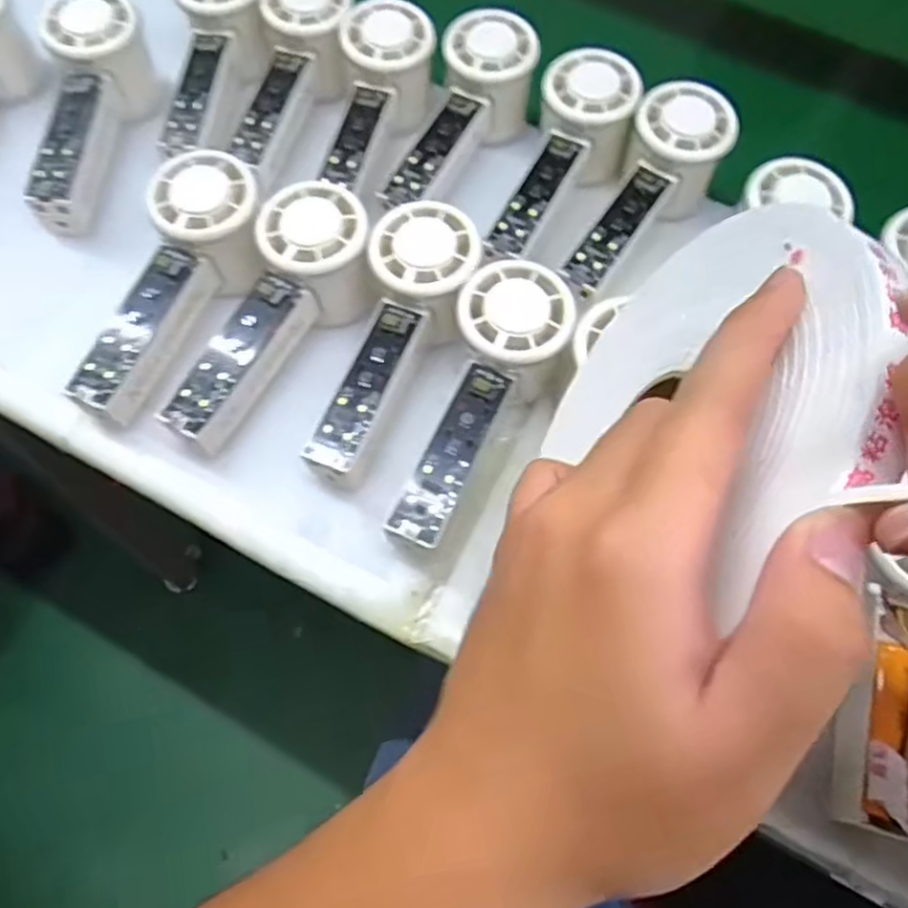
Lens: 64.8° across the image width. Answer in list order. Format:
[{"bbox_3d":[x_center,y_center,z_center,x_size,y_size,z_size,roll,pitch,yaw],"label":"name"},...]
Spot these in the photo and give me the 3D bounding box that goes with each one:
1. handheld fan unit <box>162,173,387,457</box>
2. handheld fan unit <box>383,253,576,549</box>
[{"bbox_3d":[-0.095,-0.068,0.378,0.060,0.047,0.148,29,78,11],"label":"handheld fan unit"},{"bbox_3d":[0.013,-0.024,0.355,0.058,0.036,0.150,24,78,8],"label":"handheld fan unit"}]

